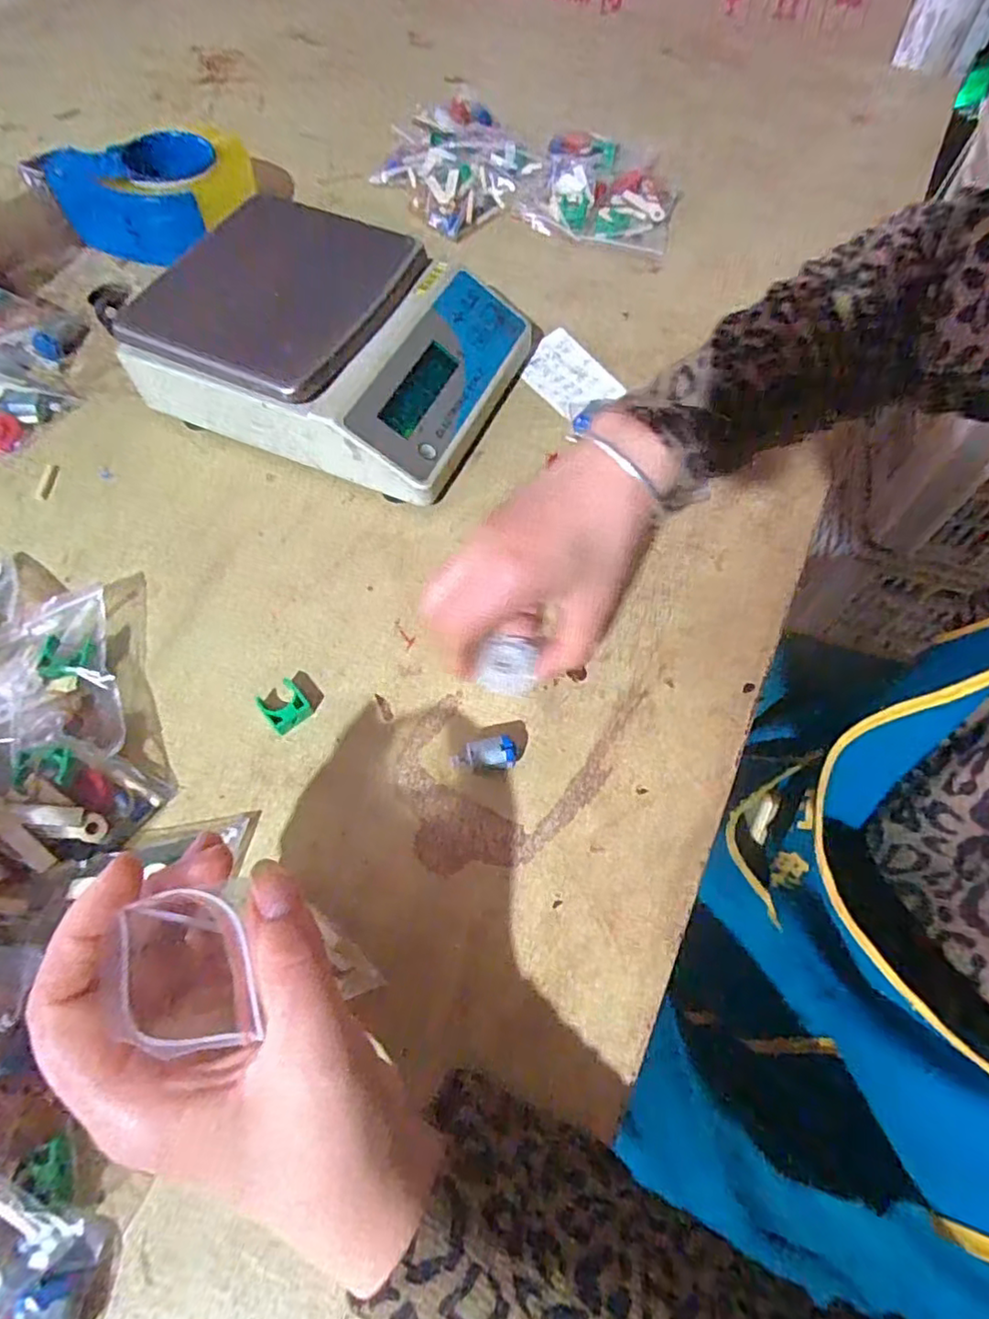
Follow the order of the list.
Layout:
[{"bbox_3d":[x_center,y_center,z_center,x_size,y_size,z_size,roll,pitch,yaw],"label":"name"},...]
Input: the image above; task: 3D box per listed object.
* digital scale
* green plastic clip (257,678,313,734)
[{"bbox_3d":[-0.115,-0.237,0.445,0.247,0.088,0.192,22,65,9],"label":"digital scale"},{"bbox_3d":[-0.122,0.027,0.352,0.023,0.013,0.028,-33,69,-17],"label":"green plastic clip"}]

